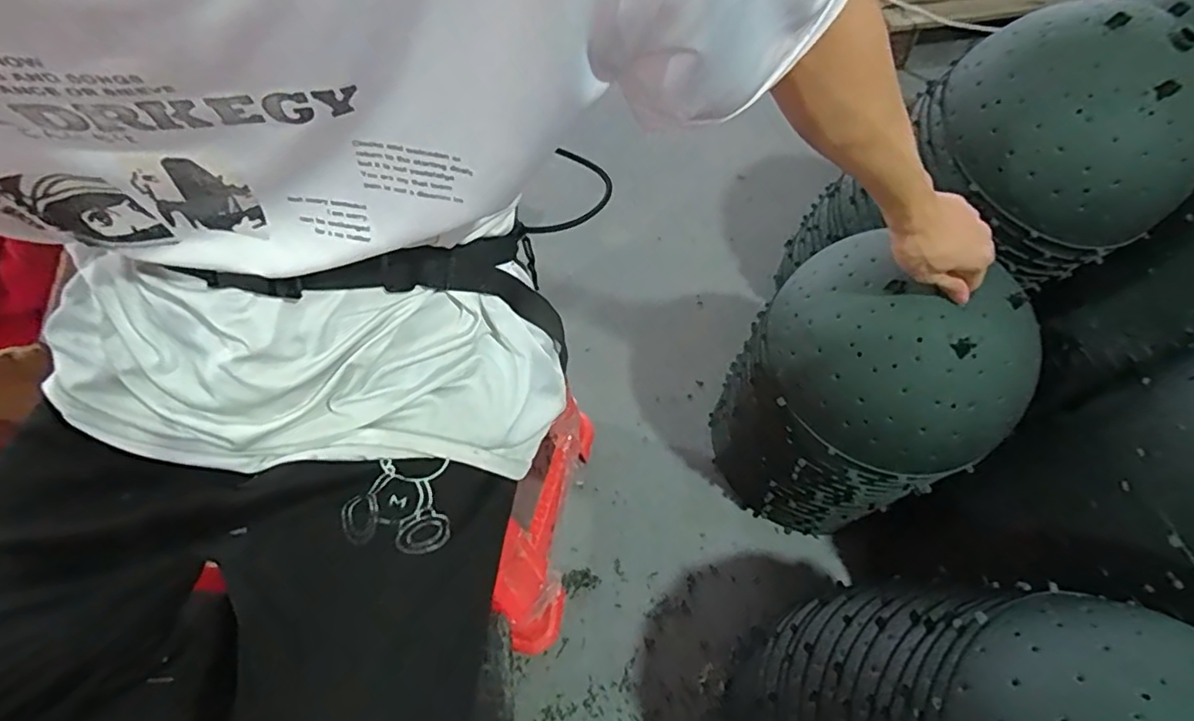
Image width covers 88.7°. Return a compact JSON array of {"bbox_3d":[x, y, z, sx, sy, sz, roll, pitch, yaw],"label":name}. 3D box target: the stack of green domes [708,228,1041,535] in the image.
[{"bbox_3d":[0.316,0.059,0.820,0.245,0.454,0.228,9,63,5],"label":"stack of green domes"}]

